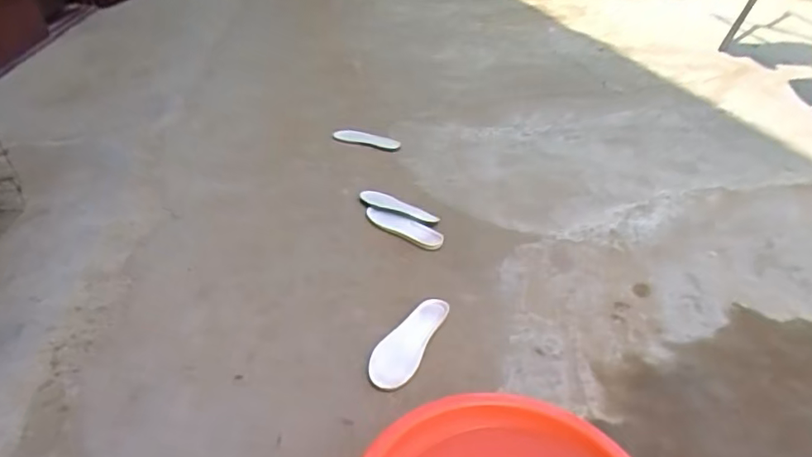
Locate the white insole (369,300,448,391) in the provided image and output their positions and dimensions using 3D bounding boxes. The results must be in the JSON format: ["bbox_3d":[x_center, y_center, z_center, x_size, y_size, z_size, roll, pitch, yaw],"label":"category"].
[{"bbox_3d":[0.007,0.198,1.001,0.075,0.018,0.217,16,36,22],"label":"white insole"}]

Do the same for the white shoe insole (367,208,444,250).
[{"bbox_3d":[-0.010,-0.008,1.336,0.240,0.019,0.059,27,42,35],"label":"white shoe insole"}]

